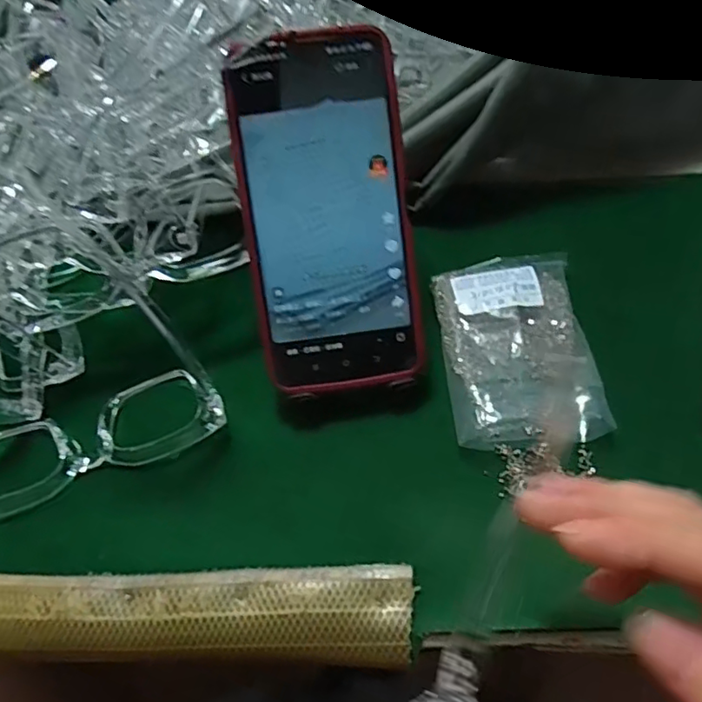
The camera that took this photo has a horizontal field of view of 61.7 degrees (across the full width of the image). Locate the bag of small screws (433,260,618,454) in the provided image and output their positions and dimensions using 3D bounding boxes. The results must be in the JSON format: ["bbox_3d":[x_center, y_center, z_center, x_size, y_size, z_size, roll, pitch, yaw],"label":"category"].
[{"bbox_3d":[0.089,-0.004,0.317,0.075,0.016,0.111,-2,64,-3],"label":"bag of small screws"}]

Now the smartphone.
[{"bbox_3d":[-0.011,-0.064,0.288,0.075,0.005,0.169,-7,99,-1],"label":"smartphone"}]

